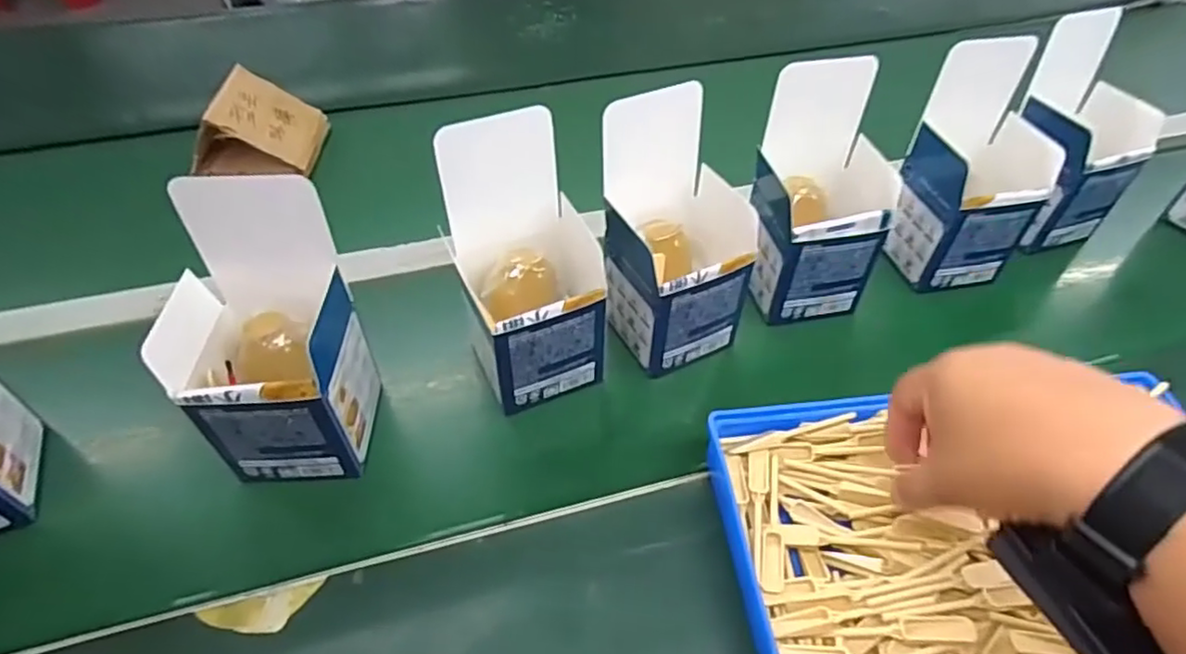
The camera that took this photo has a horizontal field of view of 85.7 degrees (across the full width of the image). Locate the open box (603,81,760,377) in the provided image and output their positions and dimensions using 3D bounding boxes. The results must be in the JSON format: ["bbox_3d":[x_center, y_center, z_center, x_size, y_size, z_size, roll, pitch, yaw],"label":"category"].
[{"bbox_3d":[0.063,-0.066,0.472,0.100,0.172,0.099,-19,51,-18],"label":"open box"}]

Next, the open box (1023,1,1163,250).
[{"bbox_3d":[0.434,-0.168,0.576,0.100,0.148,0.114,-15,50,-14],"label":"open box"}]

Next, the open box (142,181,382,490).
[{"bbox_3d":[-0.202,0.011,0.402,0.096,0.178,0.098,-2,48,-3],"label":"open box"}]

